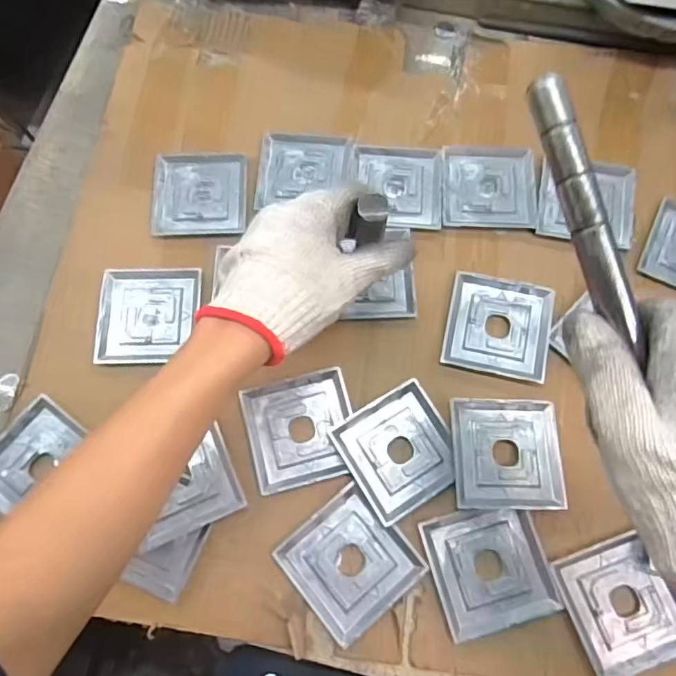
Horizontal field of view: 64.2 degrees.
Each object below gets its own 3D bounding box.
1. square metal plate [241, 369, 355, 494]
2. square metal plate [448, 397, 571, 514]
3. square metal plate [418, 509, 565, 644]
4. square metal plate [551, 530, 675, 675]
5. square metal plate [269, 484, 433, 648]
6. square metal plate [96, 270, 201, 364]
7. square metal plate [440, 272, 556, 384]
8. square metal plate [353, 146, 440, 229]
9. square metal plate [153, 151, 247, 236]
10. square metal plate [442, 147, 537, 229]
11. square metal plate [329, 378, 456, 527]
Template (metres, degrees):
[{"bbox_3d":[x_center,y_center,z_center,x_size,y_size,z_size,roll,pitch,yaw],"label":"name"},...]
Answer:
[{"bbox_3d":[-0.031,0.078,0.461,0.090,0.007,0.090,-13,73,-6],"label":"square metal plate"},{"bbox_3d":[0.140,0.095,0.450,0.088,0.012,0.090,2,72,-1],"label":"square metal plate"},{"bbox_3d":[0.121,0.181,0.428,0.088,0.009,0.087,-15,73,-6],"label":"square metal plate"},{"bbox_3d":[0.222,0.205,0.416,0.087,0.014,0.089,-19,74,-7],"label":"square metal plate"},{"bbox_3d":[0.009,0.178,0.429,0.088,0.008,0.089,-39,77,-13],"label":"square metal plate"},{"bbox_3d":[-0.172,-0.021,0.491,0.087,0.007,0.090,0,72,-2],"label":"square metal plate"},{"bbox_3d":[0.145,-0.012,0.486,0.089,0.013,0.090,13,73,3],"label":"square metal plate"},{"bbox_3d":[0.058,-0.150,0.535,0.088,0.004,0.090,4,72,0],"label":"square metal plate"},{"bbox_3d":[-0.135,-0.142,0.529,0.089,0.006,0.088,-1,72,-2],"label":"square metal plate"},{"bbox_3d":[0.150,-0.151,0.537,0.089,0.009,0.089,4,72,0],"label":"square metal plate"},{"bbox_3d":[0.052,0.094,0.454,0.088,0.010,0.089,-29,75,-10],"label":"square metal plate"}]

